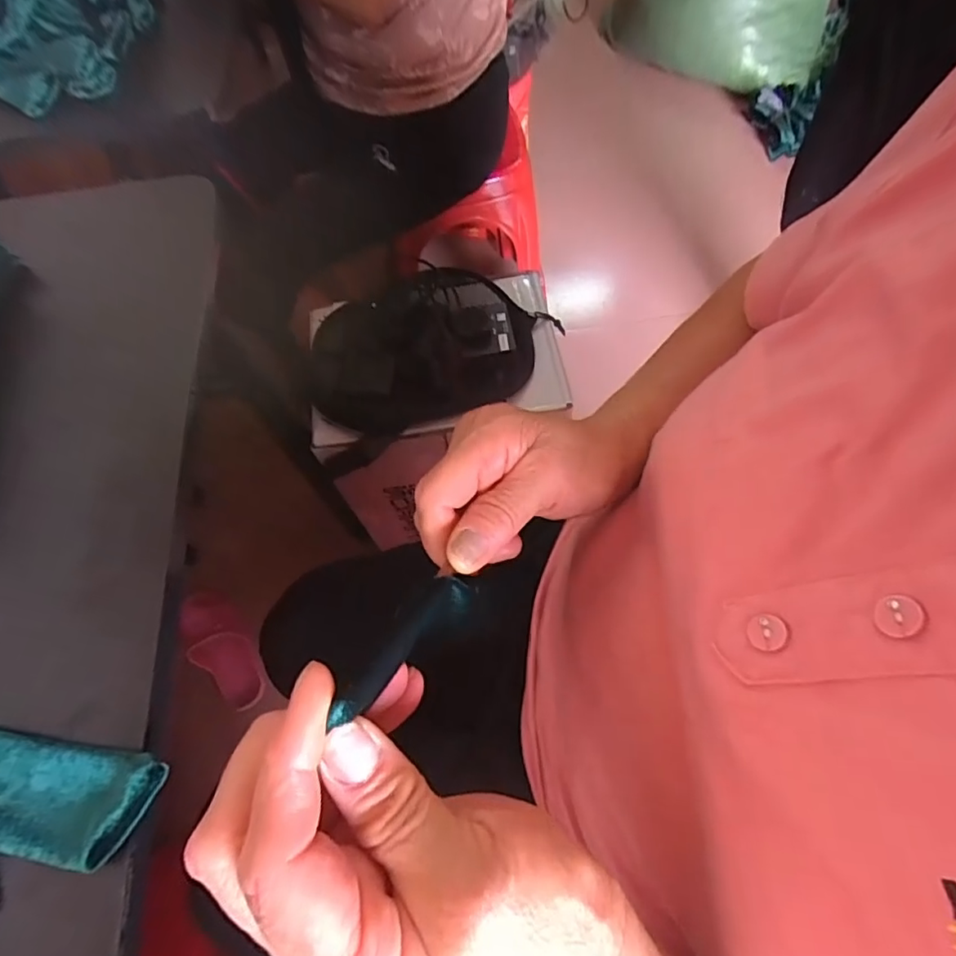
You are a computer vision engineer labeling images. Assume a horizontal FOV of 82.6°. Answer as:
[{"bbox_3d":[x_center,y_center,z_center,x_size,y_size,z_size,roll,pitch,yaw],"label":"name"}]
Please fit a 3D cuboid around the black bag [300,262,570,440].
[{"bbox_3d":[-0.064,-0.172,0.675,0.305,0.061,0.206,-18,64,-5],"label":"black bag"}]

